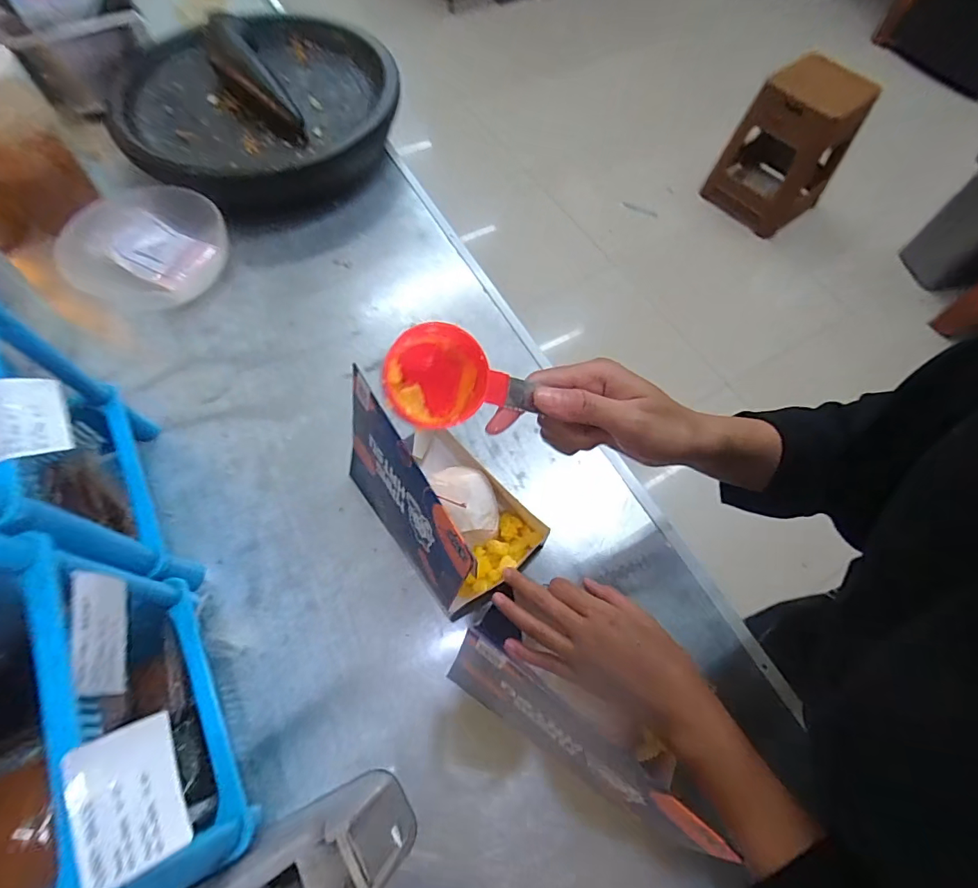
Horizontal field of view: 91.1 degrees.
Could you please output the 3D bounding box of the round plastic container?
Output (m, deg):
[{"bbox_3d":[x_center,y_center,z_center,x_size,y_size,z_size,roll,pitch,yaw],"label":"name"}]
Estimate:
[{"bbox_3d":[-0.403,-0.230,0.569,0.170,0.047,0.153,13,66,5],"label":"round plastic container"}]

